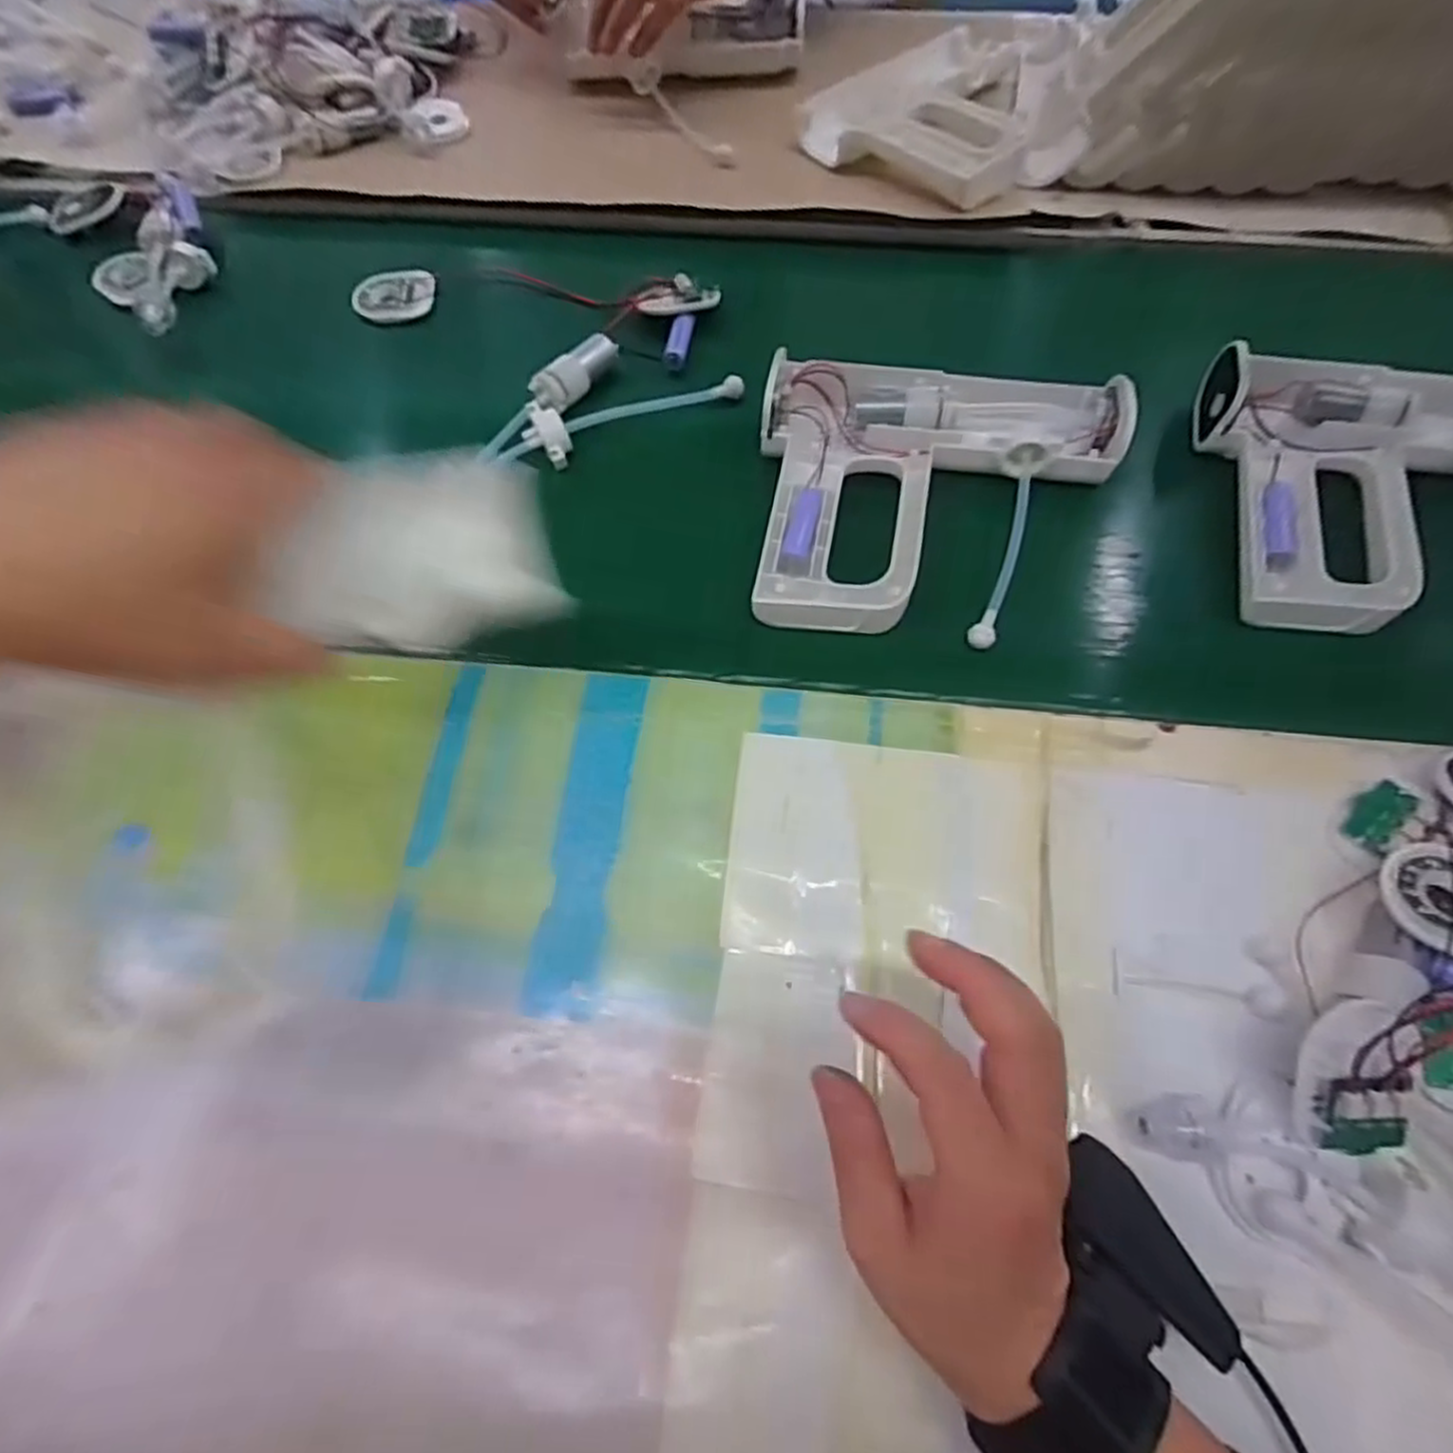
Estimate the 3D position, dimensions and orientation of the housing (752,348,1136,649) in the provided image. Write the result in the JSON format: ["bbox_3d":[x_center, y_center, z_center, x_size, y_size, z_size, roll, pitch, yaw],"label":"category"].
[{"bbox_3d":[0.124,-0.139,0.434,0.205,0.034,0.180,4,63,4],"label":"housing"}]

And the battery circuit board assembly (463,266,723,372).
[{"bbox_3d":[-0.084,-0.309,0.535,0.158,0.018,0.074,28,65,13],"label":"battery circuit board assembly"}]

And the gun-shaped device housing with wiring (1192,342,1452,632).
[{"bbox_3d":[0.395,-0.144,0.428,0.215,0.042,0.182,2,62,0],"label":"gun-shaped device housing with wiring"}]

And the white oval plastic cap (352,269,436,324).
[{"bbox_3d":[-0.244,-0.318,0.559,0.058,0.007,0.036,-23,92,-9],"label":"white oval plastic cap"}]

